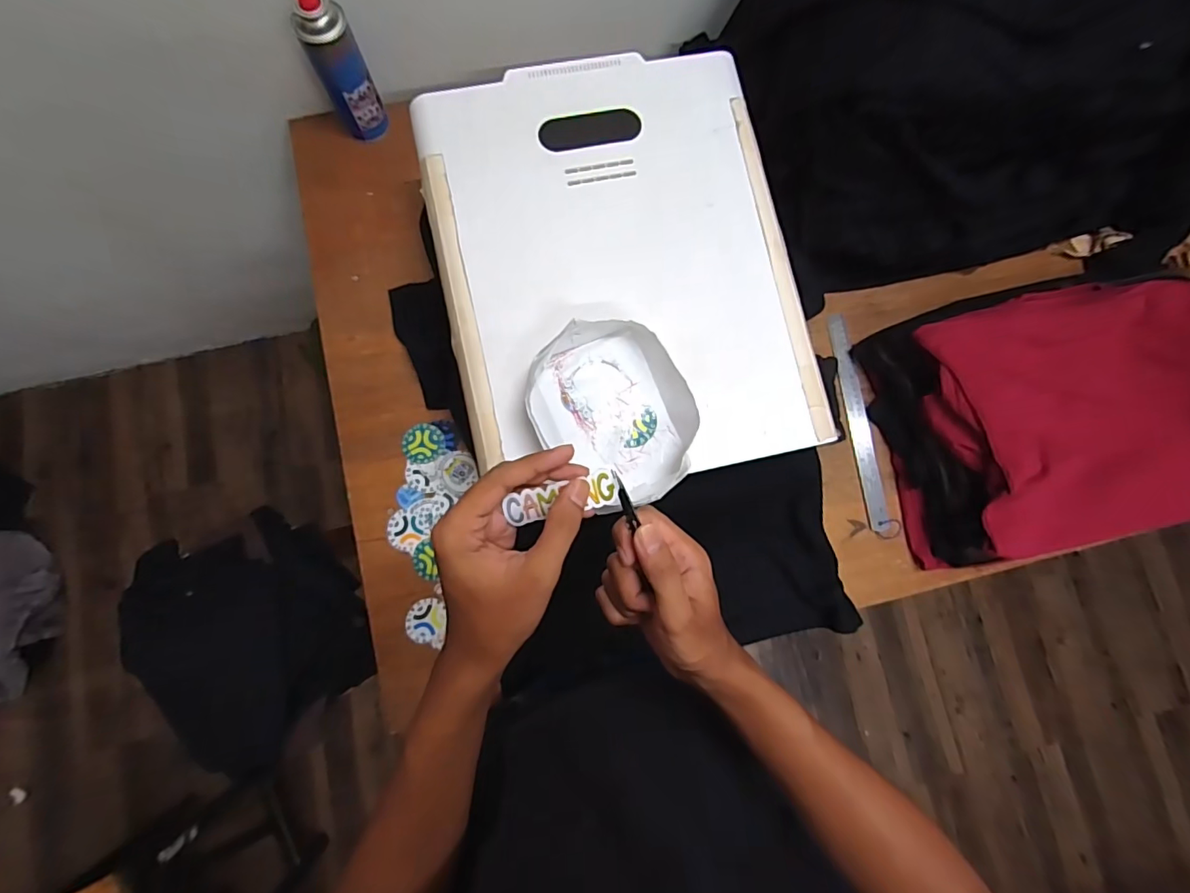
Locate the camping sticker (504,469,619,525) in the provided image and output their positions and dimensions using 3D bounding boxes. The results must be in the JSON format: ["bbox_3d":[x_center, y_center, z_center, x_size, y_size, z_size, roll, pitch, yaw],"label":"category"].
[{"bbox_3d":[-0.021,0.036,0.336,0.074,0.005,0.025,-18,109,7],"label":"camping sticker"}]

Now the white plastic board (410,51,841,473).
[{"bbox_3d":[0.030,-0.216,0.590,0.406,0.026,0.498,-11,83,-6],"label":"white plastic board"}]

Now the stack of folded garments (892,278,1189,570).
[{"bbox_3d":[0.727,-0.055,0.711,0.581,0.121,0.339,-10,82,-6],"label":"stack of folded garments"}]

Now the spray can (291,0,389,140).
[{"bbox_3d":[-0.341,-0.508,0.695,0.062,0.194,0.054,-28,85,-8],"label":"spray can"}]

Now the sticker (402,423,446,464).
[{"bbox_3d":[-0.238,-0.004,0.708,0.057,0.004,0.055,0,82,-4],"label":"sticker"}]

